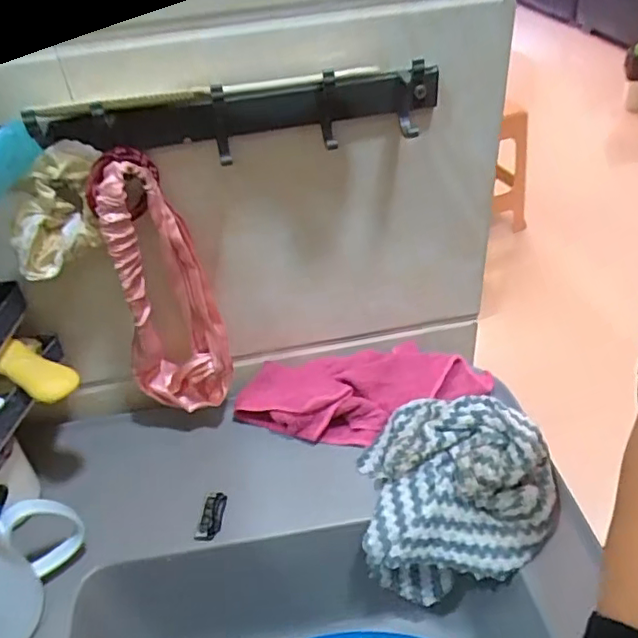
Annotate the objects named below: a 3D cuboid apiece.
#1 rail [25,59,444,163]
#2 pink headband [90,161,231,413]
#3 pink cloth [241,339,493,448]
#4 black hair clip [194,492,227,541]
[{"bbox_3d":[-0.049,-0.141,0.407,0.282,0.050,0.047,-8,39,-3],"label":"rail"},{"bbox_3d":[-0.123,-0.017,0.473,0.076,0.223,0.035,-5,39,0],"label":"pink headband"},{"bbox_3d":[0.043,0.067,0.543,0.232,0.046,0.084,-5,39,1],"label":"pink cloth"},{"bbox_3d":[-0.087,0.161,0.472,0.020,0.014,0.040,2,40,9],"label":"black hair clip"}]

